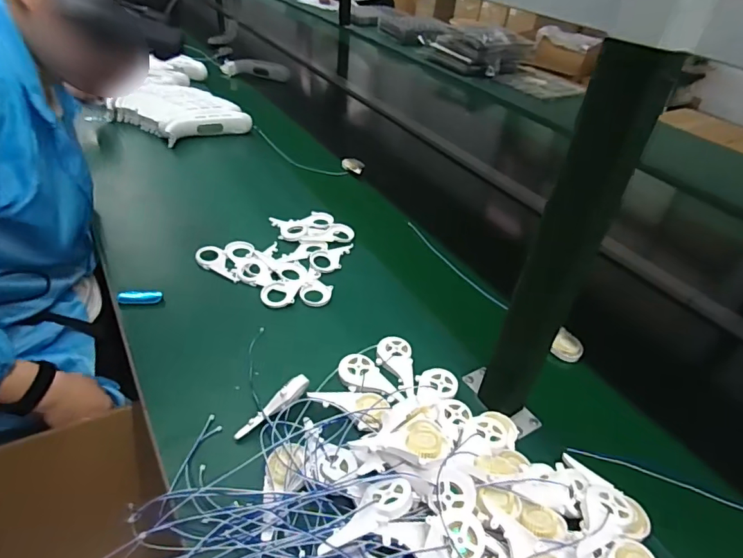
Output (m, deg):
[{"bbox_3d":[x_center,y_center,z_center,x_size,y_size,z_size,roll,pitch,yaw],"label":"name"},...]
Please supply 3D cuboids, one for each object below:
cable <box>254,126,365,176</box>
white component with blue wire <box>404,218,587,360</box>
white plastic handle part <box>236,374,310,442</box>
[{"bbox_3d":[-0.166,-0.291,1.087,0.332,0.015,0.101,22,41,20],"label":"cable"},{"bbox_3d":[0.174,0.004,0.764,0.038,0.023,0.384,-21,46,-30],"label":"white component with blue wire"},{"bbox_3d":[-0.107,0.139,0.512,0.094,0.021,0.017,-38,53,-16],"label":"white plastic handle part"}]

